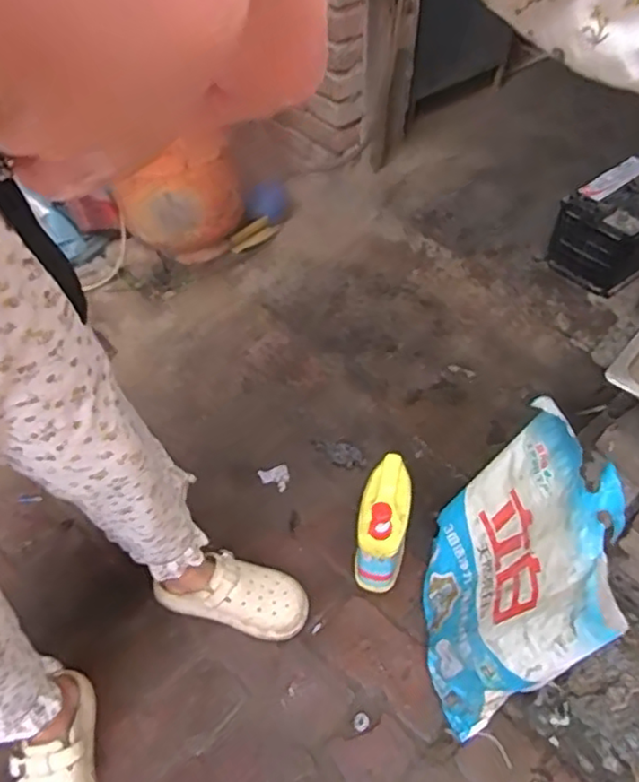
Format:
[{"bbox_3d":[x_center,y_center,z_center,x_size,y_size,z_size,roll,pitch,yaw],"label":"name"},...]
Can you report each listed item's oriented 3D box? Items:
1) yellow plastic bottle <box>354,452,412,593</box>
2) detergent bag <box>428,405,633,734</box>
[{"bbox_3d":[0.100,0.210,1.021,0.072,0.226,0.148,9,52,10],"label":"yellow plastic bottle"},{"bbox_3d":[0.282,0.254,0.910,0.114,0.400,0.326,21,44,-18],"label":"detergent bag"}]

